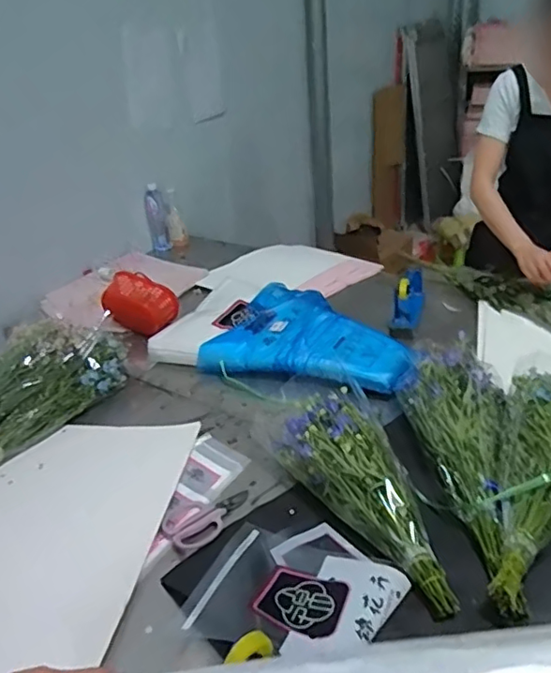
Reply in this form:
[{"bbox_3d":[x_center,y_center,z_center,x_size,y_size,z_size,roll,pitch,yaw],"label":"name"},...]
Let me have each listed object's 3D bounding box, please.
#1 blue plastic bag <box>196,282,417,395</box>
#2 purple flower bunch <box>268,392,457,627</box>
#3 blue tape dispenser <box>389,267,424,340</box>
[{"bbox_3d":[0.094,0.001,1.339,0.476,0.092,0.293,6,33,19],"label":"blue plastic bag"},{"bbox_3d":[0.159,0.259,0.911,0.159,0.126,0.405,-19,46,-21],"label":"purple flower bunch"},{"bbox_3d":[0.338,-0.084,1.443,0.071,0.155,0.217,6,33,19],"label":"blue tape dispenser"}]

